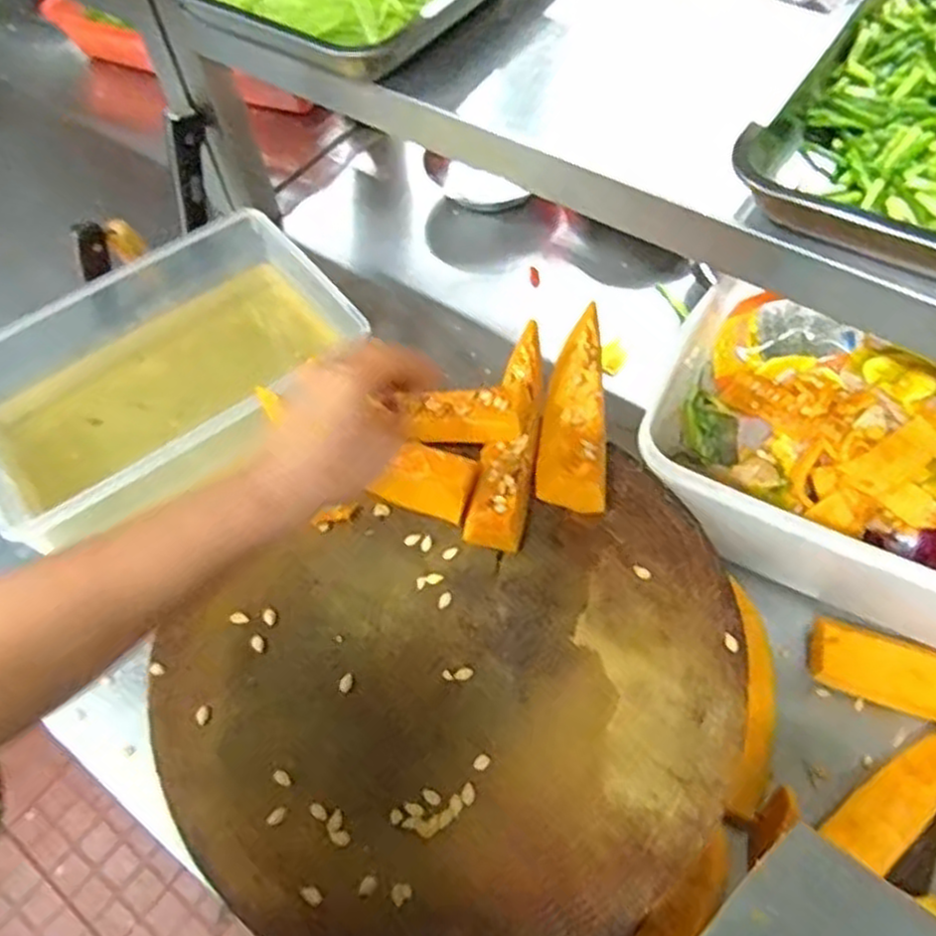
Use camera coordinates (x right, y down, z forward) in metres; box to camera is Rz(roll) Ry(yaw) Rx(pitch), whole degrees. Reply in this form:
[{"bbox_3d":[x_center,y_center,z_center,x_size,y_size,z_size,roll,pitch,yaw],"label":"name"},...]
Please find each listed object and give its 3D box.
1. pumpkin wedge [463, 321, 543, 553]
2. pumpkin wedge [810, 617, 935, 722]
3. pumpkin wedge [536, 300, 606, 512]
[{"bbox_3d":[0.031,-0.022,0.572,0.045,0.050,0.172,8,59,9],"label":"pumpkin wedge"},{"bbox_3d":[0.355,0.161,0.561,0.197,0.049,0.052,14,60,13],"label":"pumpkin wedge"},{"bbox_3d":[0.081,-0.045,0.592,0.047,0.037,0.174,2,58,6],"label":"pumpkin wedge"}]

